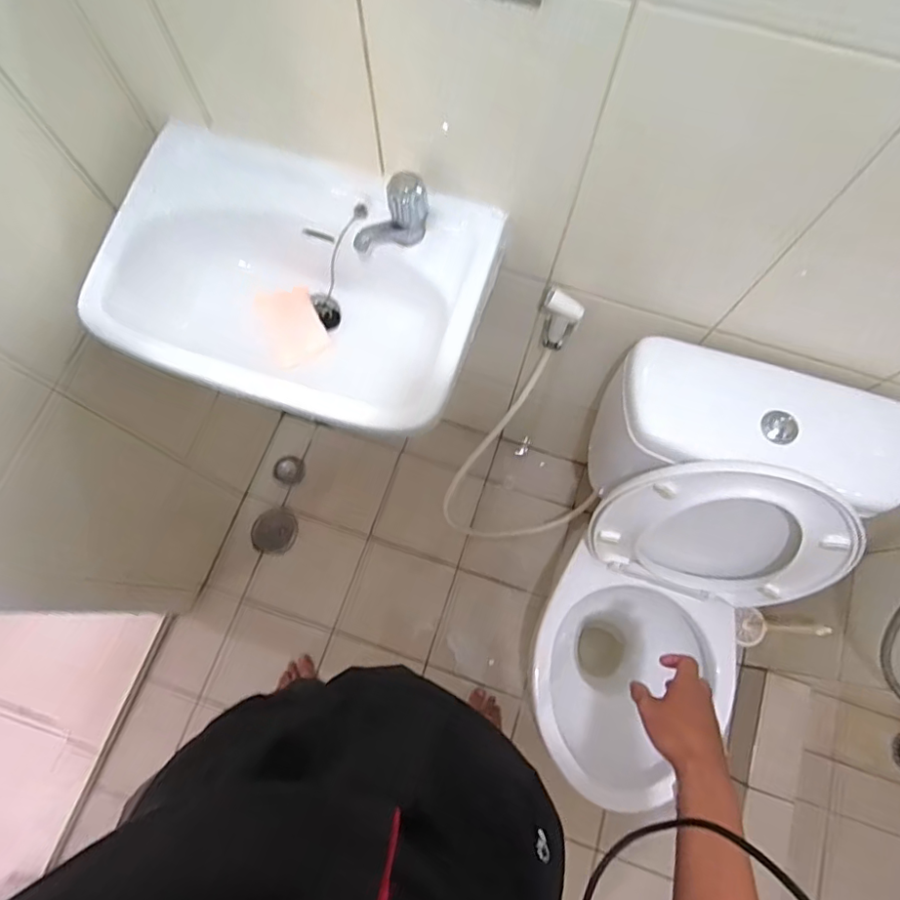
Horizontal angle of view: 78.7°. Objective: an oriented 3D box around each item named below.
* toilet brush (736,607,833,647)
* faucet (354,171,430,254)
[{"bbox_3d":[0.697,0.378,1.160,0.077,0.289,0.084,7,74,1],"label":"toilet brush"},{"bbox_3d":[-0.072,-0.287,0.678,0.056,0.084,0.103,43,78,11],"label":"faucet"}]

